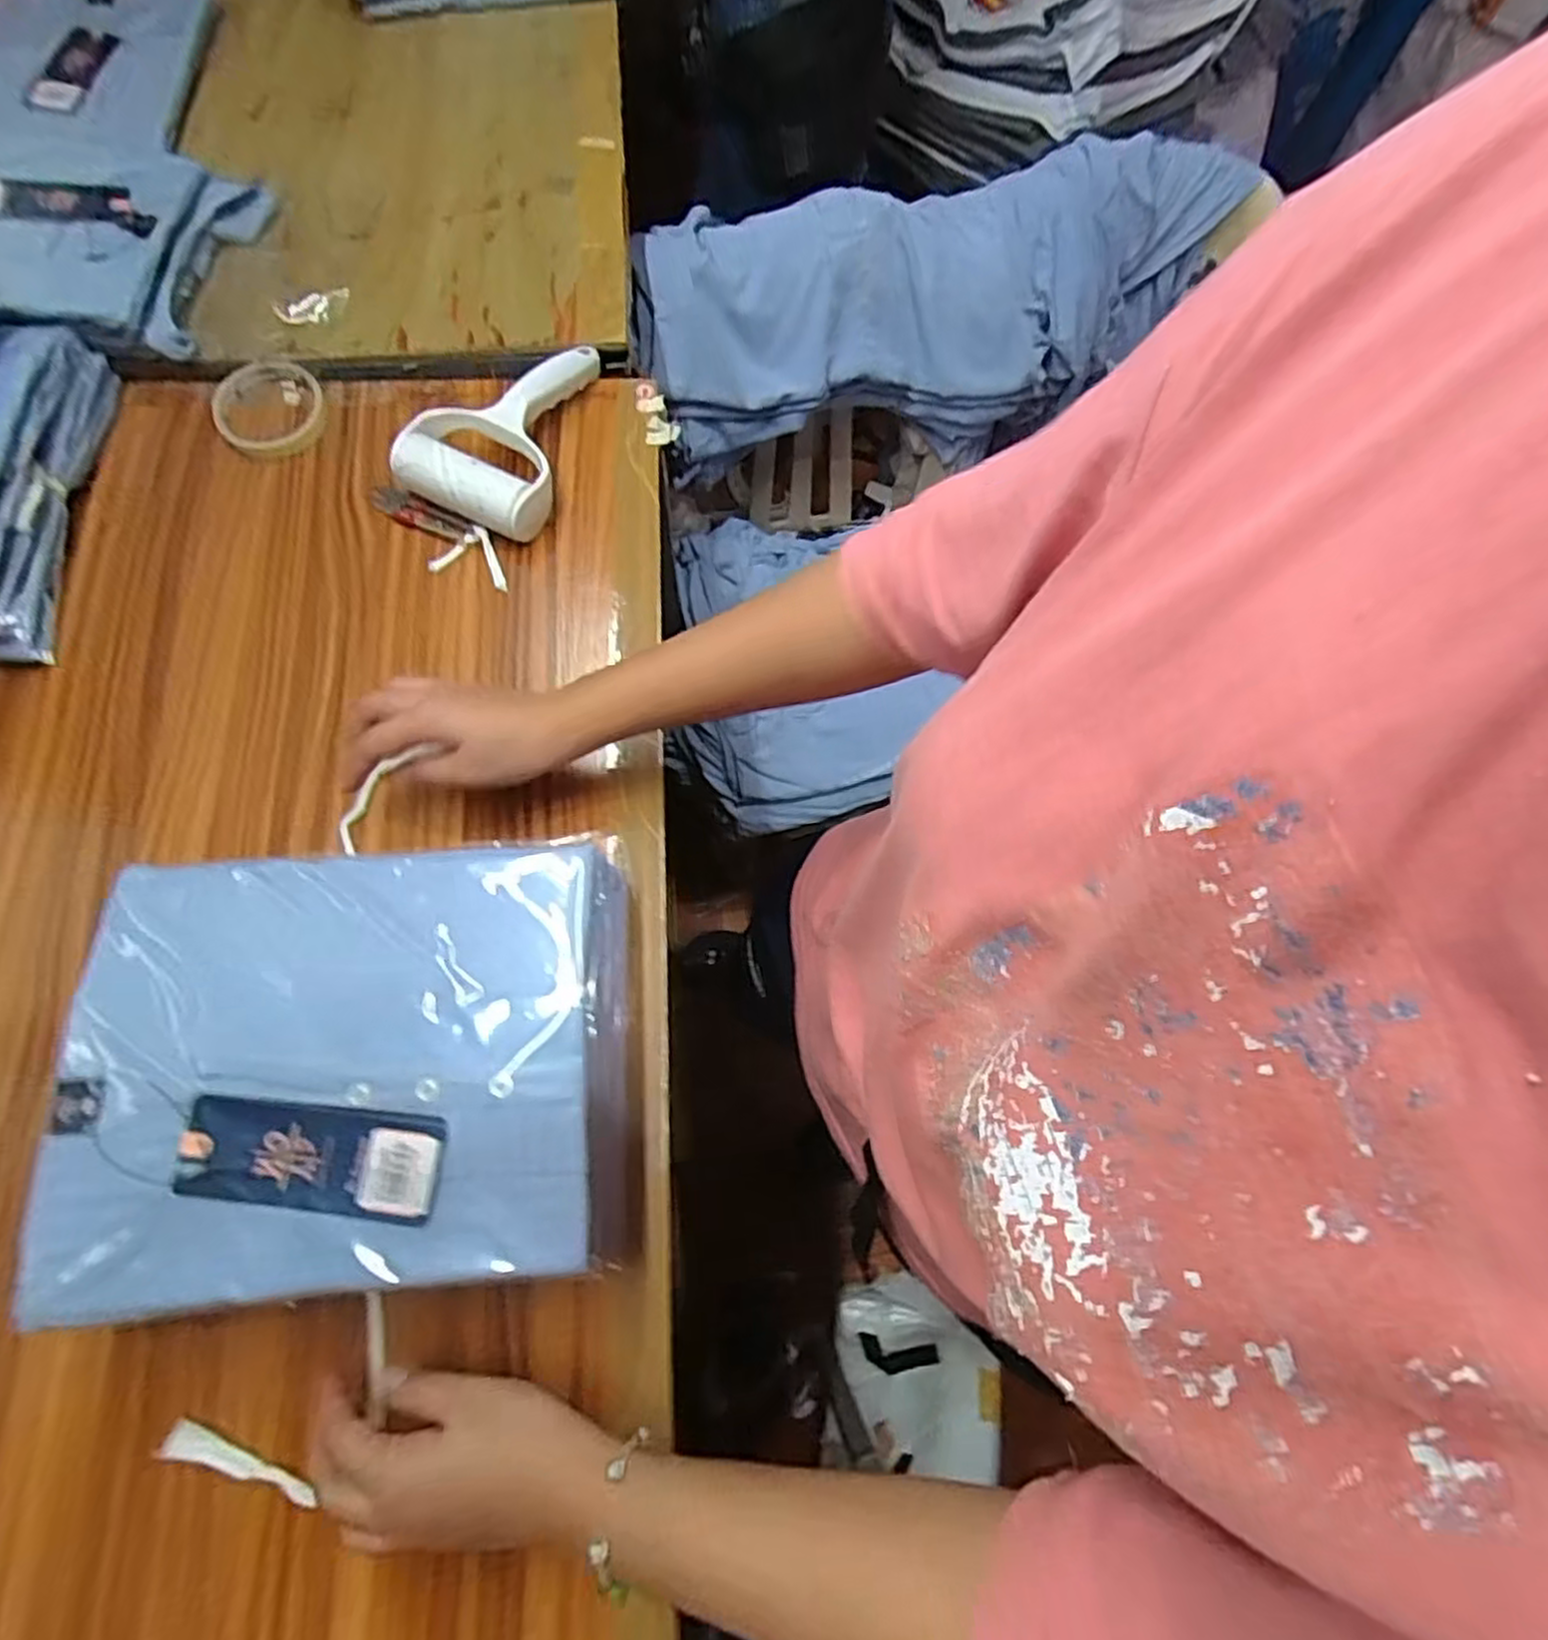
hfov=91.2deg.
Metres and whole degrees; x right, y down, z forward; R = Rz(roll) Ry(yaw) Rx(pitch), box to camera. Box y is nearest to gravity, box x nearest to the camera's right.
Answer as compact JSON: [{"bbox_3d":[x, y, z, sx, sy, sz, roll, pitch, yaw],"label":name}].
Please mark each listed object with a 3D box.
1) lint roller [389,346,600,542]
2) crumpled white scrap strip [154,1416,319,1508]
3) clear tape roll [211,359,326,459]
[{"bbox_3d":[-0.196,-0.308,0.586,0.117,0.036,0.185,25,71,7],"label":"lint roller"},{"bbox_3d":[-0.270,0.325,0.383,0.083,0.006,0.014,16,70,4],"label":"crumpled white scrap strip"},{"bbox_3d":[-0.395,-0.324,0.595,0.079,0.015,0.090,-24,73,-10],"label":"clear tape roll"}]

